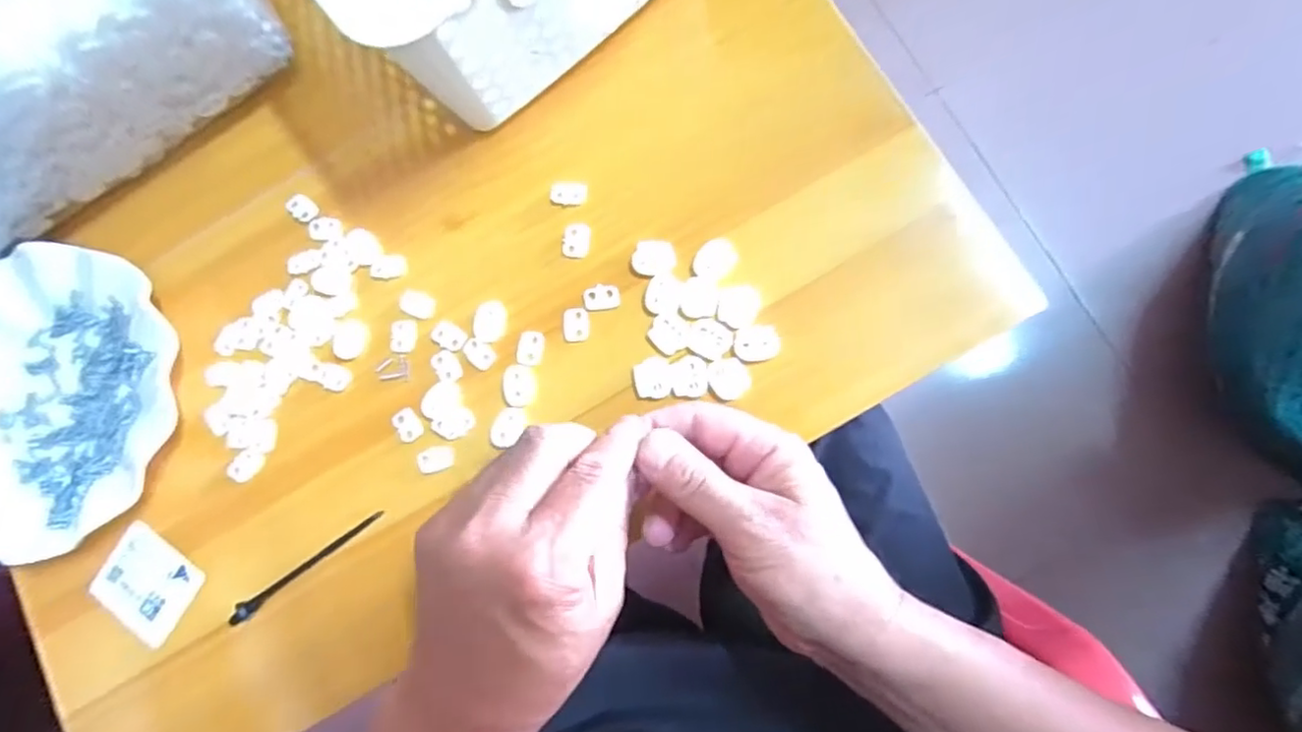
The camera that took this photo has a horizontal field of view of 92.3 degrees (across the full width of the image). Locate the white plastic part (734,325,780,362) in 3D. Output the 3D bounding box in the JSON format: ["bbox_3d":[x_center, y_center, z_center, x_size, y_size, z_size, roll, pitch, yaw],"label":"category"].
[{"bbox_3d":[0.058,-0.013,0.340,0.024,0.004,0.019,-3,81,7],"label":"white plastic part"}]

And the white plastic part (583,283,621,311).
[{"bbox_3d":[-0.028,-0.039,0.356,0.020,0.004,0.014,-2,81,7],"label":"white plastic part"}]

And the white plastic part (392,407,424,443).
[{"bbox_3d":[-0.141,0.034,0.361,0.015,0.004,0.019,-31,79,2],"label":"white plastic part"}]

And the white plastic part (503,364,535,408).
[{"bbox_3d":[-0.075,0.011,0.356,0.018,0.004,0.024,-3,81,7],"label":"white plastic part"}]

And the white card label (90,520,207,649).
[{"bbox_3d":[-0.300,0.129,0.372,0.059,0.004,0.048,35,84,8],"label":"white card label"}]

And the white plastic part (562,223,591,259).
[{"bbox_3d":[-0.044,-0.073,0.363,0.016,0.004,0.020,5,82,8],"label":"white plastic part"}]

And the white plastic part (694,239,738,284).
[{"bbox_3d":[0.035,-0.059,0.347,0.020,0.004,0.024,42,89,11],"label":"white plastic part"}]

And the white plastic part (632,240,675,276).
[{"bbox_3d":[0.002,-0.061,0.355,0.024,0.004,0.020,-3,81,7],"label":"white plastic part"}]

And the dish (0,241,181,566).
[{"bbox_3d":[-0.372,0.017,0.379,0.170,0.020,0.182,-1,81,7],"label":"dish"}]

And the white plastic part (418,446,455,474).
[{"bbox_3d":[-0.122,0.053,0.356,0.021,0.004,0.014,-20,80,4],"label":"white plastic part"}]

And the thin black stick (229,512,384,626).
[{"bbox_3d":[-0.198,0.114,0.357,0.100,0.008,0.008,-37,79,1],"label":"thin black stick"}]

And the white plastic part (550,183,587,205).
[{"bbox_3d":[-0.048,-0.102,0.367,0.021,0.004,0.013,3,82,8],"label":"white plastic part"}]

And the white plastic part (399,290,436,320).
[{"bbox_3d":[-0.139,-0.037,0.370,0.022,0.004,0.015,17,84,9],"label":"white plastic part"}]

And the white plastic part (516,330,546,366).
[{"bbox_3d":[-0.069,-0.010,0.358,0.014,0.004,0.020,7,82,8],"label":"white plastic part"}]

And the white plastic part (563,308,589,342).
[{"bbox_3d":[-0.043,-0.024,0.357,0.015,0.004,0.020,-2,81,7],"label":"white plastic part"}]

